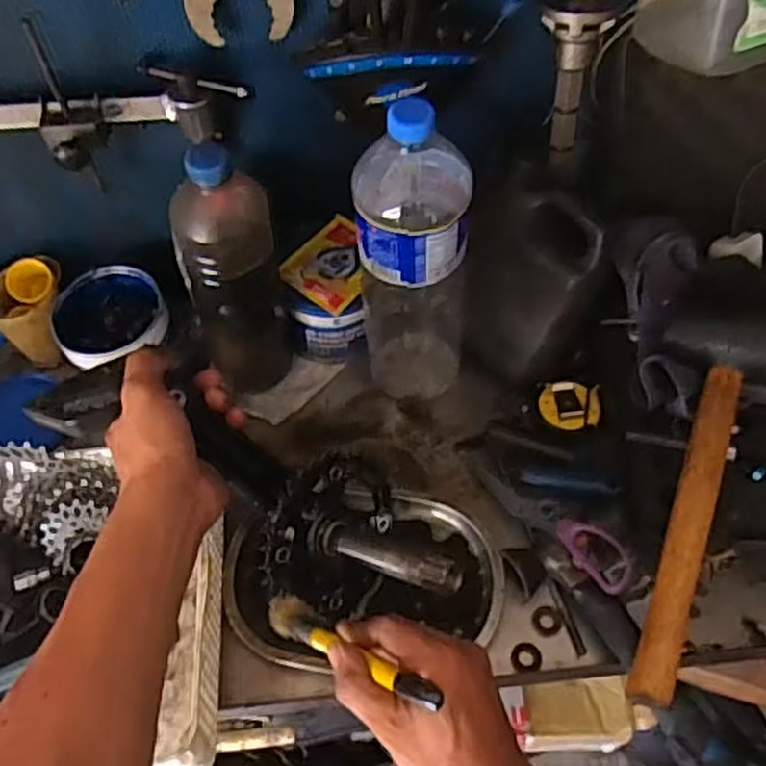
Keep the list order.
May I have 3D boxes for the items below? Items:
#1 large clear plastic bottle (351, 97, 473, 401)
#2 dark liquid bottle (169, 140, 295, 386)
[{"bbox_3d":[0.026,-0.094,0.615,0.084,0.310,0.084,-1,56,2],"label":"large clear plastic bottle"},{"bbox_3d":[-0.129,-0.094,0.625,0.081,0.250,0.070,-18,57,-9],"label":"dark liquid bottle"}]

